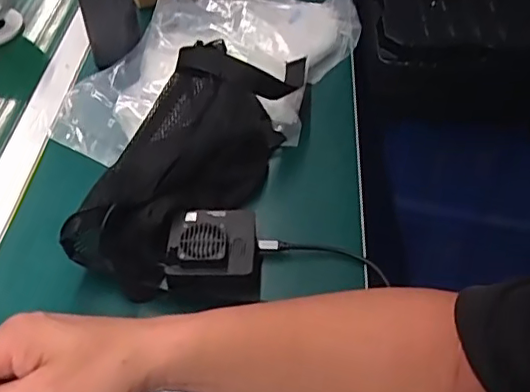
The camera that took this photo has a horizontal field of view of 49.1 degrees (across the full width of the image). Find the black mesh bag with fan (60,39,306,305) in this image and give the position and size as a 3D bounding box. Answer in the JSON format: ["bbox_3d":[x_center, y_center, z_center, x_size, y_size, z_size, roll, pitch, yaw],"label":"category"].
[{"bbox_3d":[-0.072,-0.031,0.554,0.153,0.100,0.250,10,49,5],"label":"black mesh bag with fan"}]

